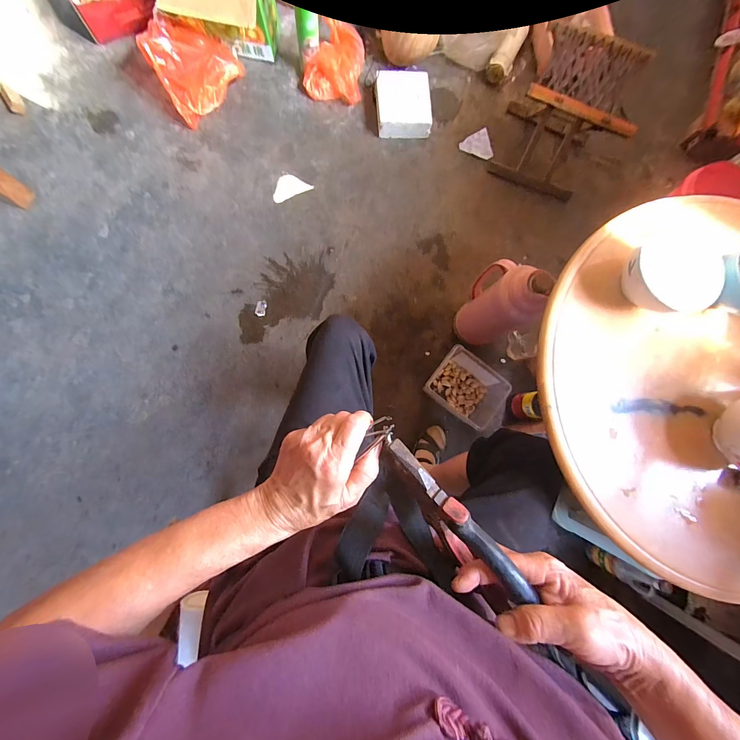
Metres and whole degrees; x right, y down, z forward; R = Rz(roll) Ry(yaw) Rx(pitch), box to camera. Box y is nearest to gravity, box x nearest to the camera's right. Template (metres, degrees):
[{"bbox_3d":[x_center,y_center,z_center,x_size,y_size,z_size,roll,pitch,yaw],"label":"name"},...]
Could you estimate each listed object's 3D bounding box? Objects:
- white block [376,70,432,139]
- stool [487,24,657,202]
[{"bbox_3d":[0.106,-0.850,1.034,0.168,0.074,0.190,-4,86,-6],"label":"white block"},{"bbox_3d":[0.556,-0.729,0.949,0.271,0.286,0.257,21,84,-3],"label":"stool"}]

